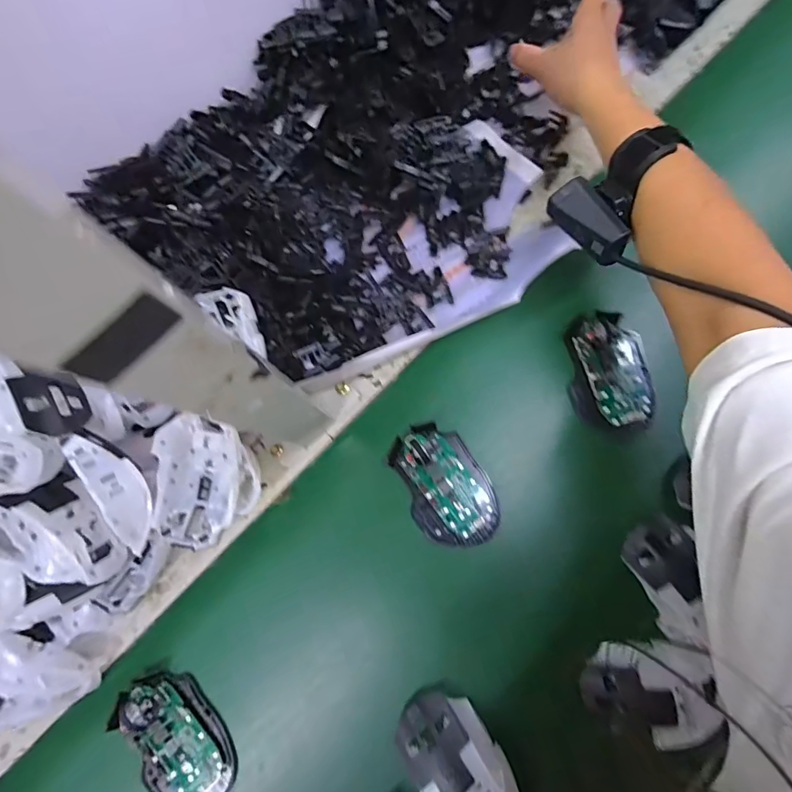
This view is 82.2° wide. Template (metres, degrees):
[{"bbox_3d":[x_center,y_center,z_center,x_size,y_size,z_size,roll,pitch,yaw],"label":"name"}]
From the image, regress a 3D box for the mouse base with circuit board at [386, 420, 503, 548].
[{"bbox_3d":[0.045,0.079,0.404,0.071,0.031,0.112,-25,81,-5],"label":"mouse base with circuit board"}]

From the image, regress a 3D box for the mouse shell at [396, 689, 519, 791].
[{"bbox_3d":[0.050,0.288,0.348,0.063,0.026,0.108,-34,81,-6],"label":"mouse shell"}]

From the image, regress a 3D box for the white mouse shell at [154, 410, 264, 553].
[{"bbox_3d":[-0.153,0.069,0.372,0.076,0.032,0.101,-1,79,-1],"label":"white mouse shell"}]

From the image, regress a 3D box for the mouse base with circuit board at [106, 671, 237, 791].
[{"bbox_3d":[-0.182,0.286,0.374,0.067,0.024,0.112,-36,82,-7],"label":"mouse base with circuit board"}]

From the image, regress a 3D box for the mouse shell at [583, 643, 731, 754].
[{"bbox_3d":[0.197,0.233,0.361,0.090,0.029,0.065,-3,70,18],"label":"mouse shell"}]

